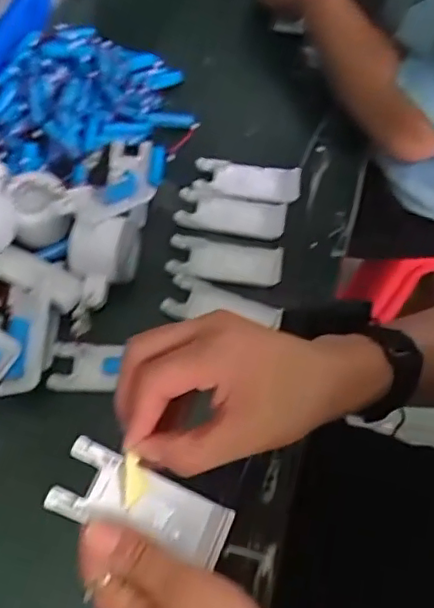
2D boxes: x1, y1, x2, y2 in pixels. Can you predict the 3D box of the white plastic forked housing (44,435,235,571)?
[{"bbox_3d":[-0.042,0.114,0.335,0.103,0.022,0.040,29,62,-20],"label":"white plastic forked housing"}]

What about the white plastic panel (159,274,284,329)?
[{"bbox_3d":[0.005,0.005,0.529,0.103,0.006,0.043,20,64,6],"label":"white plastic panel"}]

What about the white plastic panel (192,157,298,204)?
[{"bbox_3d":[0.032,-0.127,0.595,0.106,0.008,0.041,9,64,1],"label":"white plastic panel"}]

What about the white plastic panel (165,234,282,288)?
[{"bbox_3d":[0.008,-0.042,0.553,0.105,0.007,0.045,8,64,0],"label":"white plastic panel"}]

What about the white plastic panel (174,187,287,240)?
[{"bbox_3d":[0.014,-0.089,0.580,0.105,0.008,0.043,10,64,1],"label":"white plastic panel"}]

